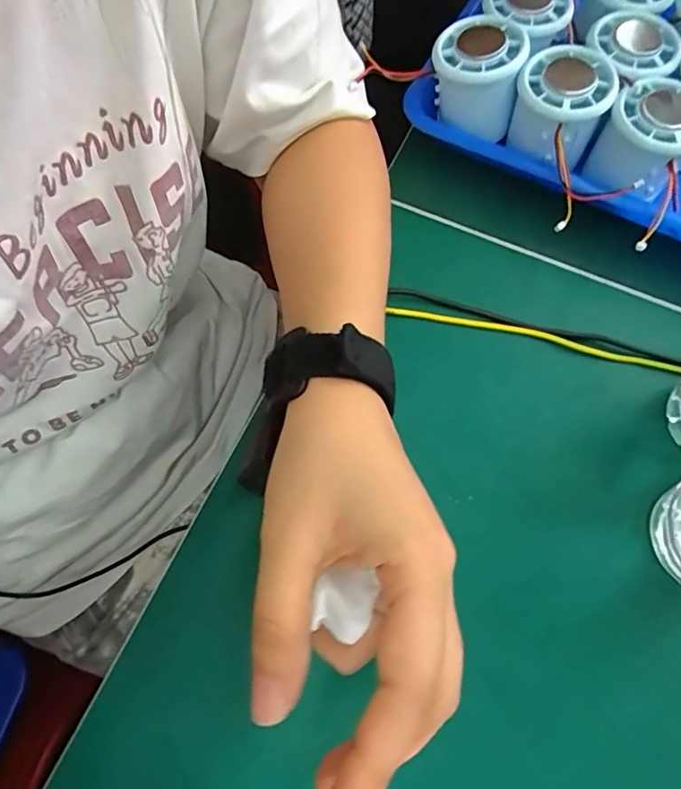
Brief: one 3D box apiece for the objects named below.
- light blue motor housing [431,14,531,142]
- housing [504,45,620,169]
[{"bbox_3d":[0.088,-0.206,0.336,0.059,0.043,0.058,23,70,6],"label":"light blue motor housing"},{"bbox_3d":[0.135,-0.178,0.328,0.056,0.045,0.059,33,72,9],"label":"housing"}]

